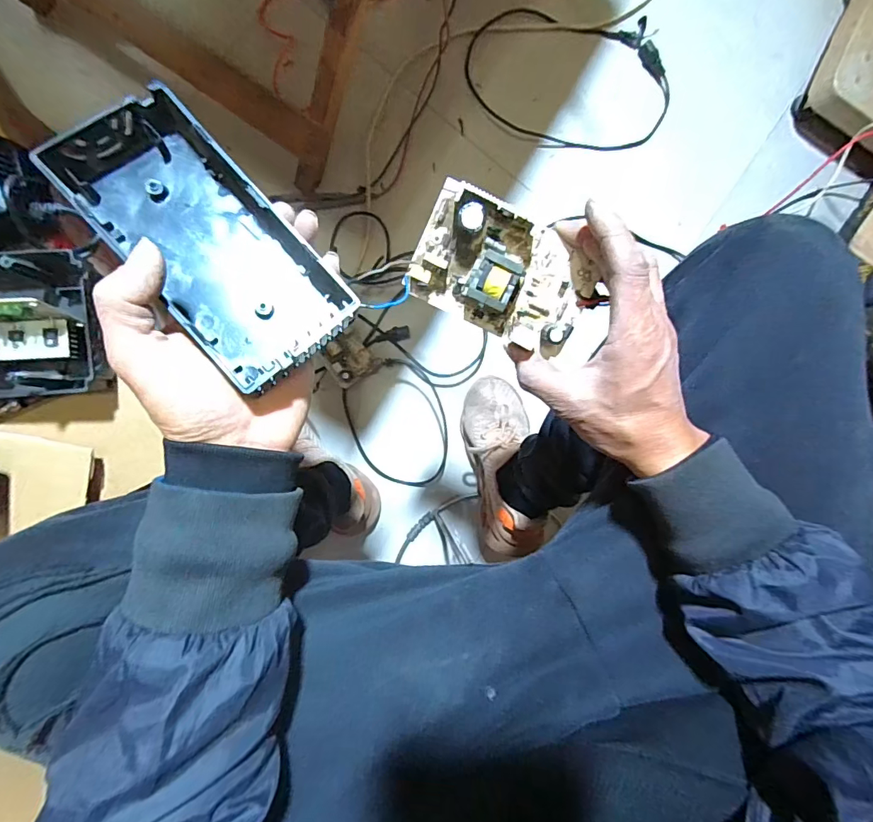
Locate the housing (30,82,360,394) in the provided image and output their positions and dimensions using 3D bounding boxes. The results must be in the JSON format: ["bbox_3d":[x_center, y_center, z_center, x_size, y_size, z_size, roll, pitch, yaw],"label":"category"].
[{"bbox_3d":[-0.131,-0.096,0.271,0.080,0.037,0.174,-43,91,-4],"label":"housing"}]

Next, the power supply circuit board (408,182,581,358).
[{"bbox_3d":[0.046,-0.094,0.316,0.122,0.035,0.079,27,105,-3],"label":"power supply circuit board"}]

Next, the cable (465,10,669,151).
[{"bbox_3d":[0.226,-0.551,0.766,0.356,0.026,0.209,4,93,-8],"label":"cable"}]

